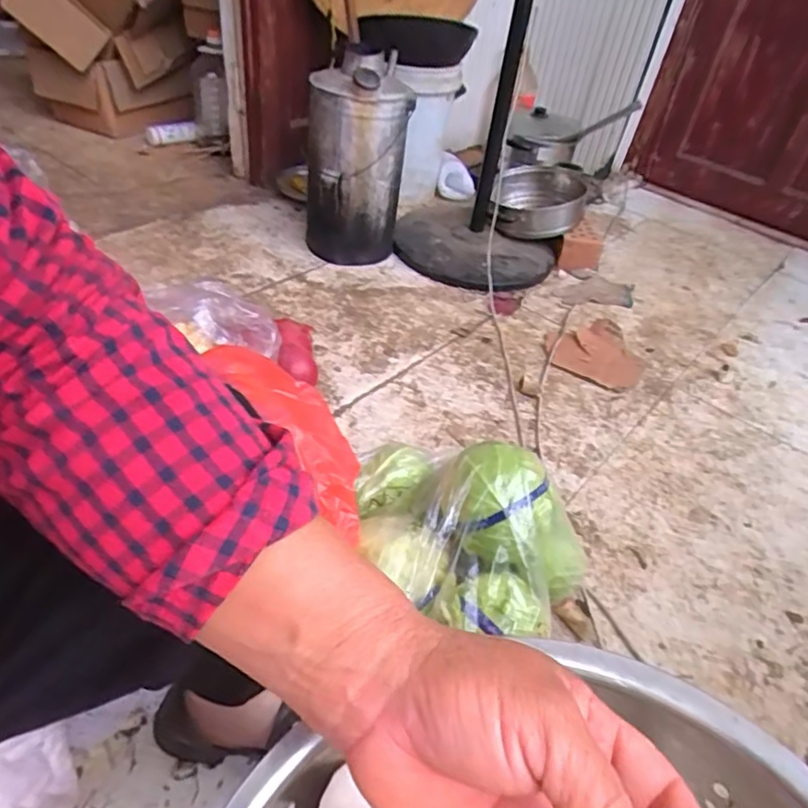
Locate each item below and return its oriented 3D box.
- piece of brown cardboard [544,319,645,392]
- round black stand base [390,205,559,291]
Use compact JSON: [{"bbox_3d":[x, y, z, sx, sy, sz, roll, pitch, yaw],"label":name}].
[{"bbox_3d":[0.409,-0.115,1.258,0.201,0.027,0.195,26,47,20],"label":"piece of brown cardboard"},{"bbox_3d":[0.171,-0.418,1.521,0.417,0.075,0.347,29,48,22],"label":"round black stand base"}]

